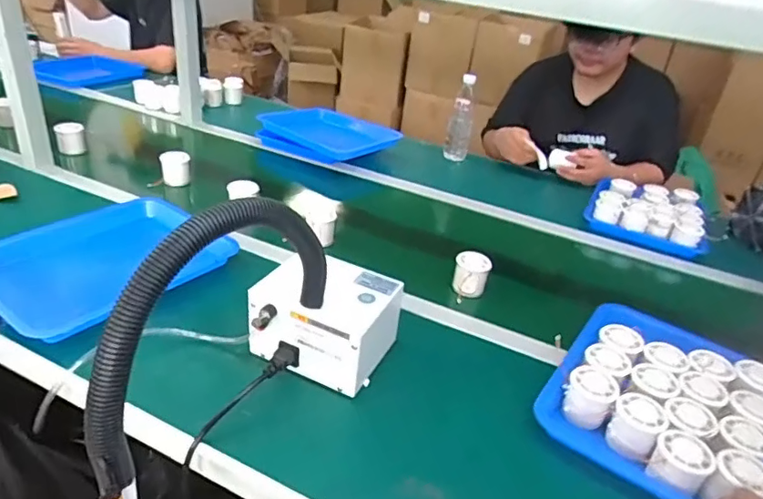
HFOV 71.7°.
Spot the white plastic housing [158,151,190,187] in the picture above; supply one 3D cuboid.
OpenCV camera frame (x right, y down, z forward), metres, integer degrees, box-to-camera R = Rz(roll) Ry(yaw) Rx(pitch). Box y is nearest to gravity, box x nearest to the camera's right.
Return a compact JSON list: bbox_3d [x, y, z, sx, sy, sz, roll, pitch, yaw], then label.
[{"bbox_3d":[-0.438,-0.174,1.125,0.061,0.063,0.049,-5,32,-21],"label":"white plastic housing"}]

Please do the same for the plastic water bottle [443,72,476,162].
[{"bbox_3d":[0.225,-0.362,1.483,0.072,0.230,0.069,10,29,5],"label":"plastic water bottle"}]

